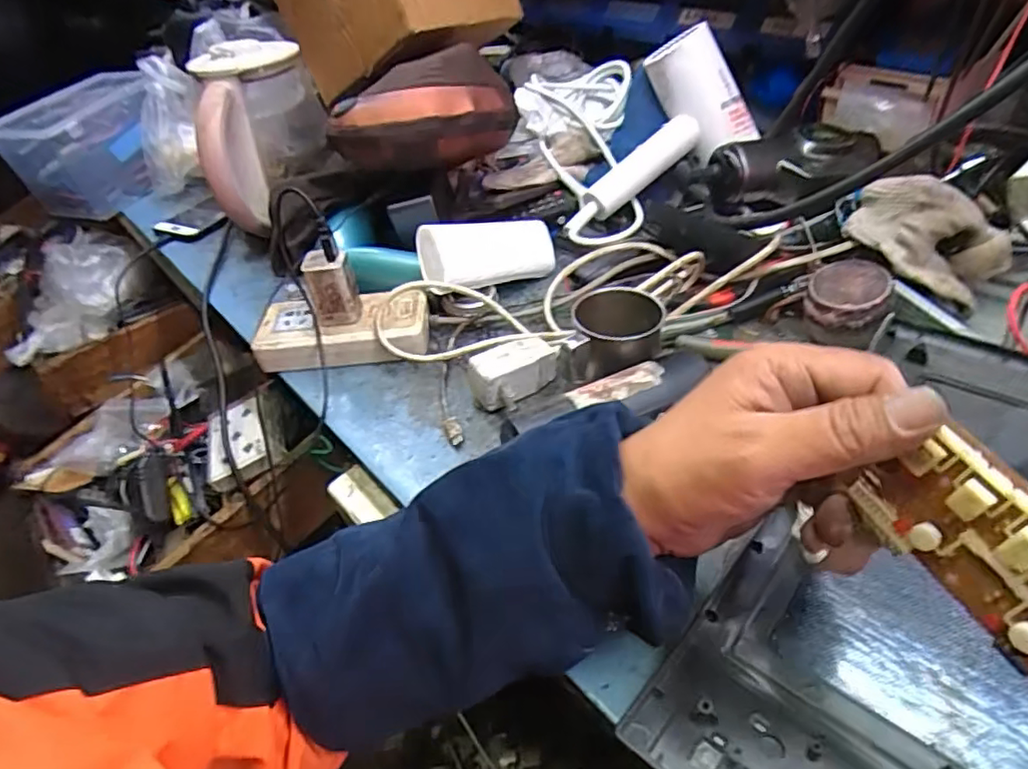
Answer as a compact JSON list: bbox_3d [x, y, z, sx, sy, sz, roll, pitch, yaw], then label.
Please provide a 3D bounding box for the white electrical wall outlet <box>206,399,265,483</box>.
[{"bbox_3d":[-0.276,0.055,0.610,0.058,0.020,0.083,-19,42,-14],"label":"white electrical wall outlet"}]

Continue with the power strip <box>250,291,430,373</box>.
[{"bbox_3d":[-0.151,-0.046,0.556,0.151,0.037,0.071,-2,41,5],"label":"power strip"}]

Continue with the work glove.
[{"bbox_3d":[0.331,-0.117,0.500,0.115,0.073,0.065,14,45,22],"label":"work glove"}]

